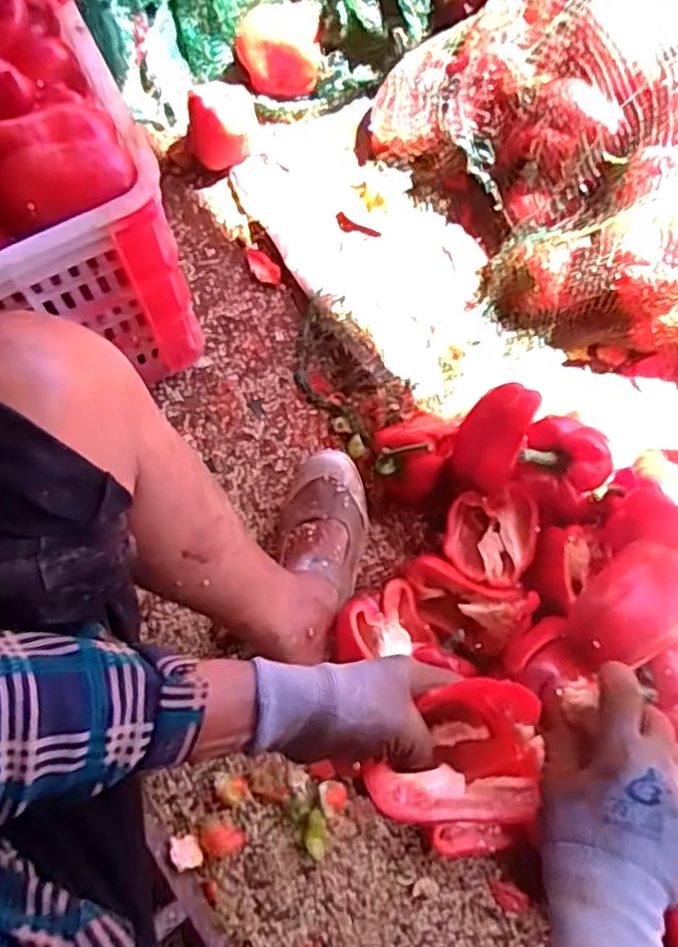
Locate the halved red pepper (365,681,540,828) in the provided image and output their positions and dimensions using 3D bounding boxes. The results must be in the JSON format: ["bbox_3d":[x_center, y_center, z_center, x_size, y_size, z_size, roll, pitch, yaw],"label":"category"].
[{"bbox_3d":[0.071,0.170,0.442,0.103,0.053,0.082,4,74,0],"label":"halved red pepper"}]

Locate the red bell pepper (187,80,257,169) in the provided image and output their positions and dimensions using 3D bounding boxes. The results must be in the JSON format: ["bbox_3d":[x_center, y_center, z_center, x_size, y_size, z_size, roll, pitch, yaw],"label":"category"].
[{"bbox_3d":[-0.144,-0.420,0.865,0.085,0.068,0.066,-1,74,-2],"label":"red bell pepper"}]

